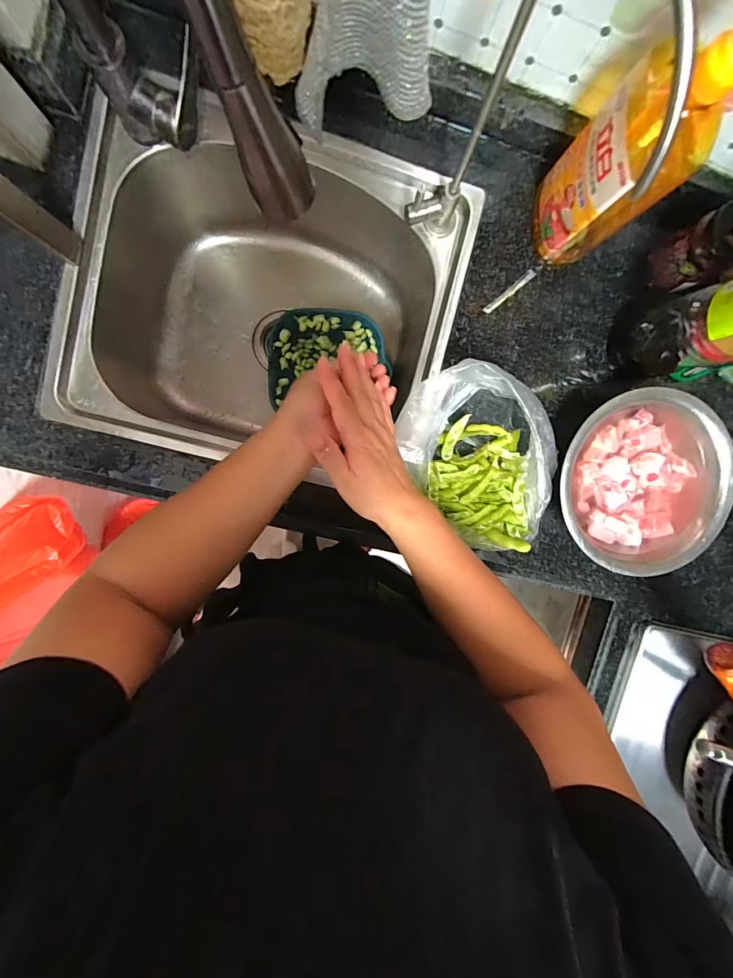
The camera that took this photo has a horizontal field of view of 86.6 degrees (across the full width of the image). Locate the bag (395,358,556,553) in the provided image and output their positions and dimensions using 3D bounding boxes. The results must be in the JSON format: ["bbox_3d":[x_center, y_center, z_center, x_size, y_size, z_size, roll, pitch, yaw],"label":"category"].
[{"bbox_3d":[0.148,-0.041,0.487,0.167,0.072,0.225,-40,100,1],"label":"bag"}]

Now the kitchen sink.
[{"bbox_3d":[-0.128,-0.240,0.570,0.451,0.214,0.407,14,95,-8],"label":"kitchen sink"}]

